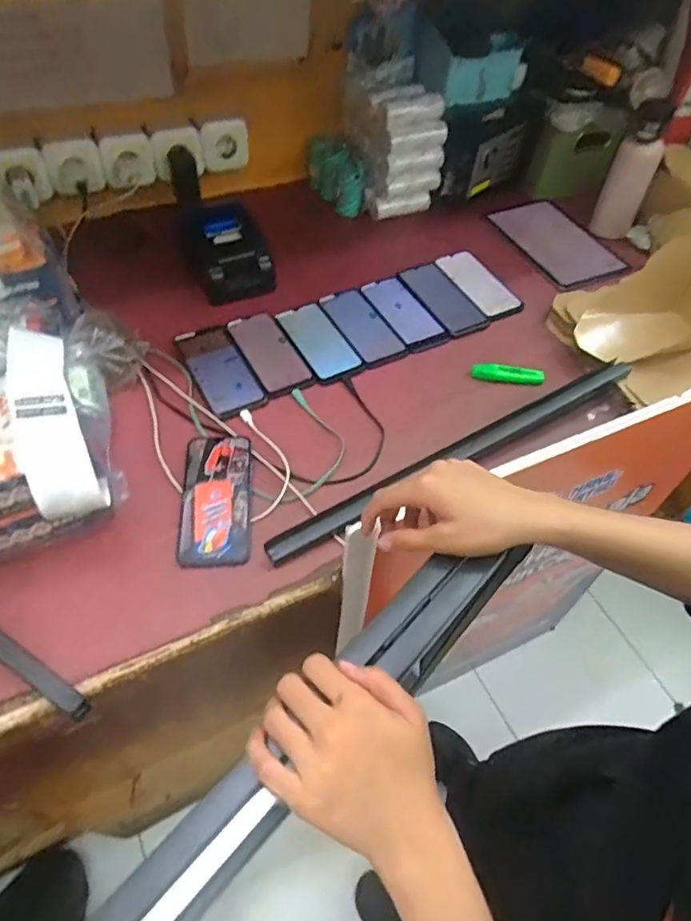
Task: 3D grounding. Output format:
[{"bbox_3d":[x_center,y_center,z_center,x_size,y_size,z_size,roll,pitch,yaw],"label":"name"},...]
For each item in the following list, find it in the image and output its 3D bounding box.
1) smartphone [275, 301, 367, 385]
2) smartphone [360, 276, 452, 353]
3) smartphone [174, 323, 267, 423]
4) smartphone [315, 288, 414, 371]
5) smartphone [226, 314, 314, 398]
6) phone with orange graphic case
[{"bbox_3d":[-0.038,-0.178,0.805,0.075,0.014,0.154,-21,58,-20],"label":"smartphone"},{"bbox_3d":[0.093,-0.240,0.859,0.073,0.012,0.161,-23,59,-21],"label":"smartphone"},{"bbox_3d":[-0.176,-0.129,0.759,0.078,0.008,0.174,-21,58,-20],"label":"smartphone"},{"bbox_3d":[0.025,-0.211,0.834,0.077,0.006,0.172,-23,59,-21],"label":"smartphone"},{"bbox_3d":[-0.108,-0.159,0.783,0.076,0.009,0.160,-21,58,-20],"label":"smartphone"},{"bbox_3d":[-0.153,0.040,0.635,0.078,0.012,0.174,-1,54,-7],"label":"phone with orange graphic case"}]

